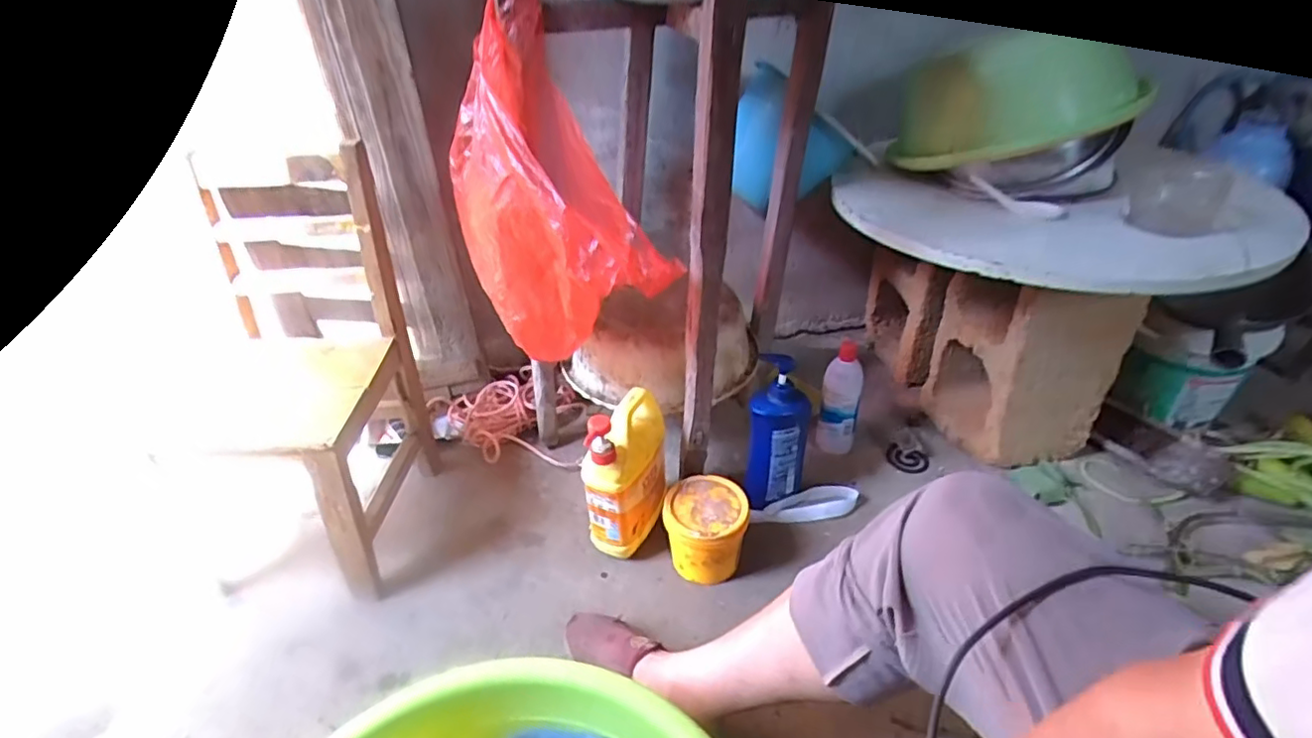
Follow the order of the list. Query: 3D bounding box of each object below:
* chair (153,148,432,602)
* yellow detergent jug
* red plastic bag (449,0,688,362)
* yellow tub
[{"bbox_3d":[-0.531,-0.001,0.858,0.308,0.475,0.396,-3,35,1],"label":"chair"},{"bbox_3d":[-0.037,0.141,0.863,0.073,0.241,0.129,10,37,18],"label":"yellow detergent jug"},{"bbox_3d":[-0.139,-0.211,0.747,0.137,0.372,0.342,-26,41,-29],"label":"red plastic bag"},{"bbox_3d":[0.068,0.223,0.848,0.109,0.109,0.099,2,35,8],"label":"yellow tub"}]

